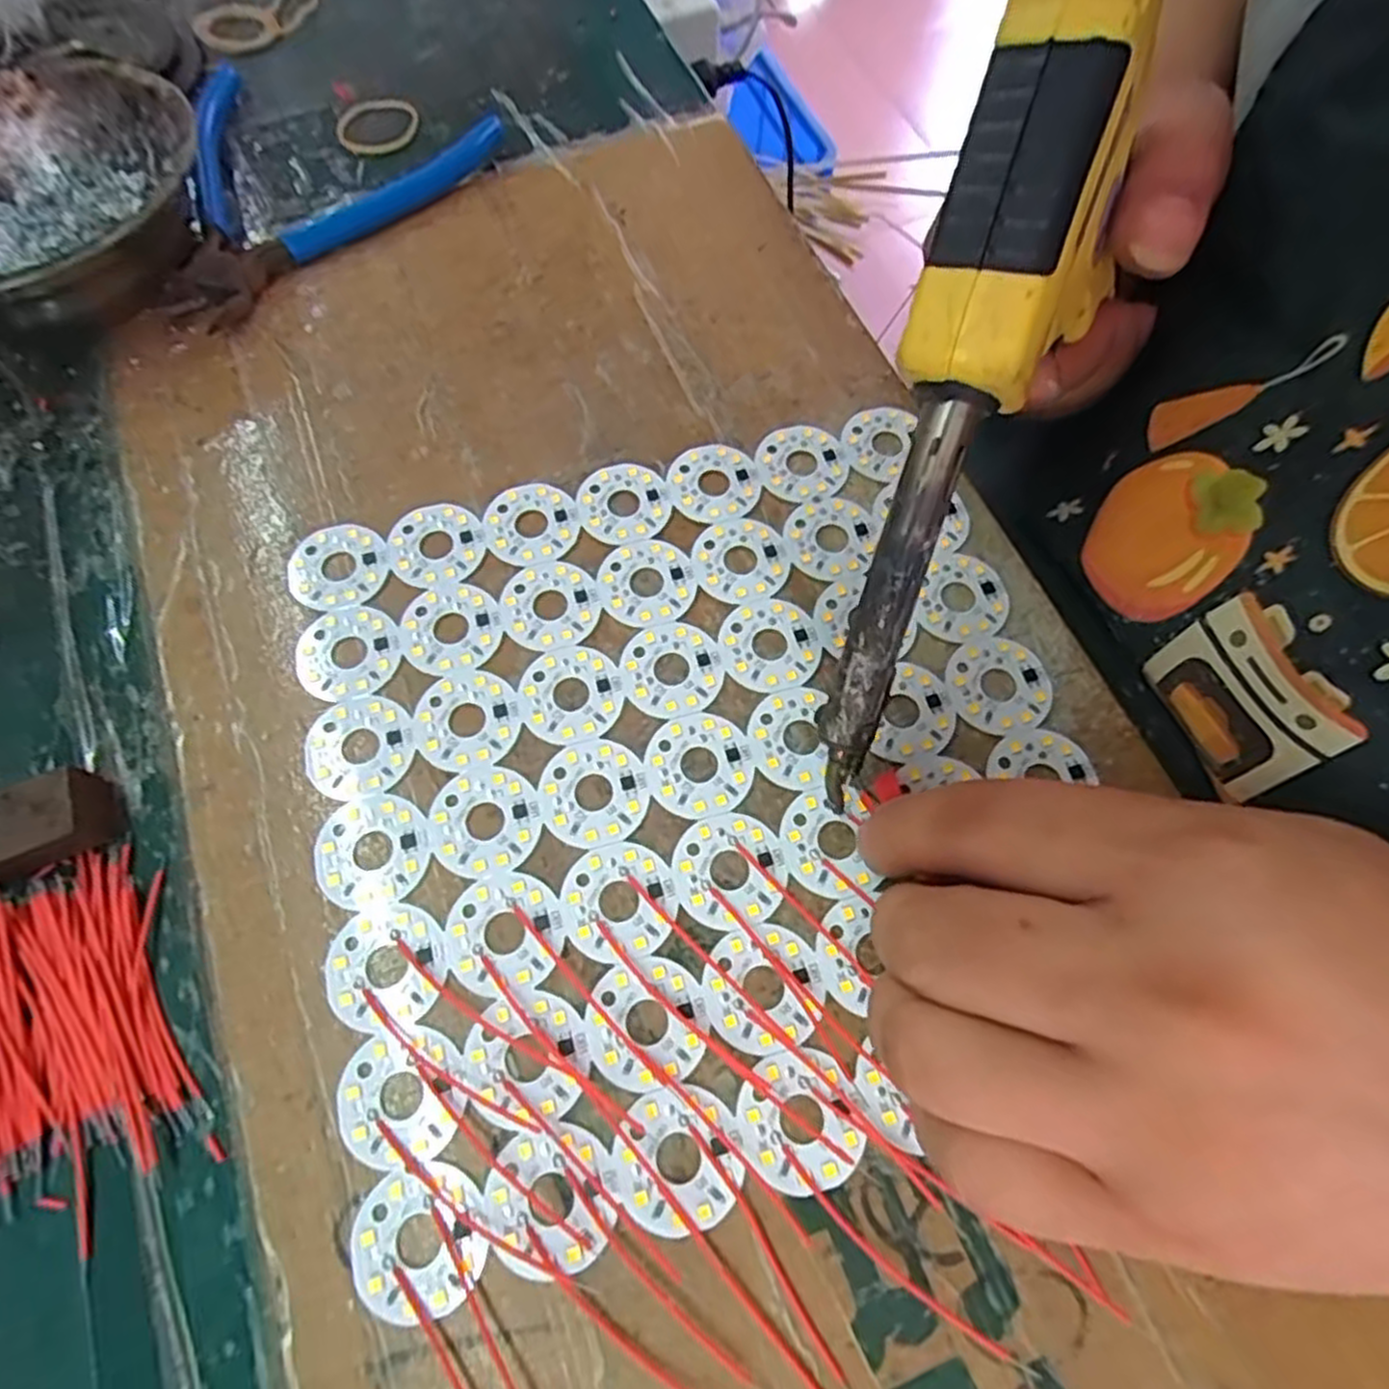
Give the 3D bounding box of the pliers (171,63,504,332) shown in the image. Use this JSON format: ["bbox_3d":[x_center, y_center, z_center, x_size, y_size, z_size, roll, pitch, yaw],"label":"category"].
[{"bbox_3d":[-0.170,-0.216,0.303,0.124,0.013,0.139,39,73,14],"label":"pliers"}]

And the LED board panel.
[{"bbox_3d":[0.001,0.021,0.214,0.205,0.004,0.209,-14,69,-5],"label":"LED board panel"}]

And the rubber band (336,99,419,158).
[{"bbox_3d":[-0.137,-0.241,0.322,0.030,0.006,0.033,0,68,0],"label":"rubber band"}]

